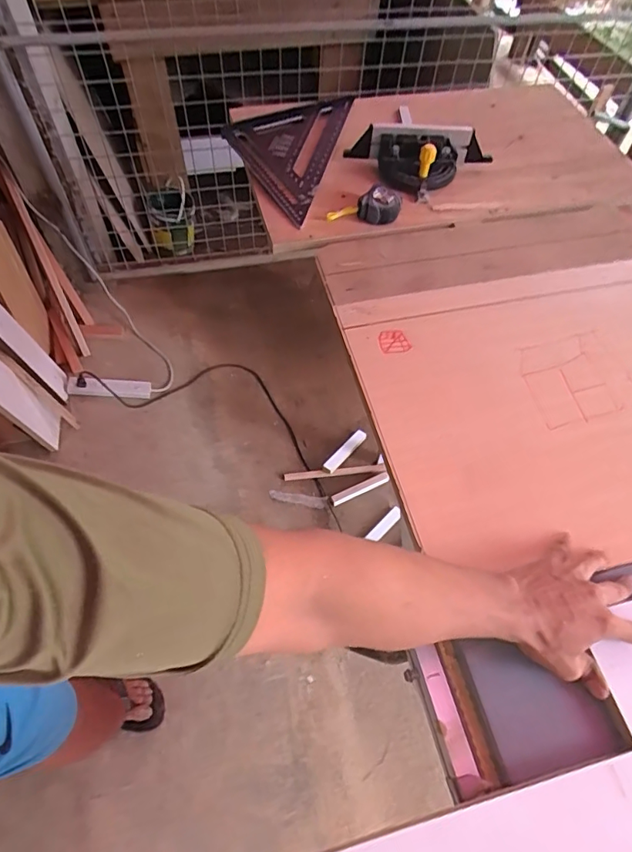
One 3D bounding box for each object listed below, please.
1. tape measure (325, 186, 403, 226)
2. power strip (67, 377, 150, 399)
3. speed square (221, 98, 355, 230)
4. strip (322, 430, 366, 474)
[{"bbox_3d":[0.083,-0.377,0.837,0.123,0.032,0.071,6,58,1],"label":"tape measure"},{"bbox_3d":[-0.619,-0.116,1.491,0.229,0.030,0.055,1,56,-23],"label":"power strip"},{"bbox_3d":[-0.066,-0.527,0.924,0.196,0.022,0.372,14,58,6],"label":"speed square"},{"bbox_3d":[0.091,0.079,1.559,0.036,0.018,0.180,38,65,19],"label":"strip"}]

